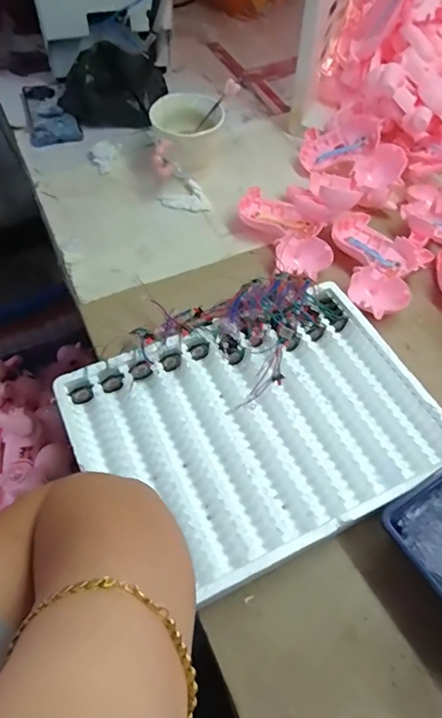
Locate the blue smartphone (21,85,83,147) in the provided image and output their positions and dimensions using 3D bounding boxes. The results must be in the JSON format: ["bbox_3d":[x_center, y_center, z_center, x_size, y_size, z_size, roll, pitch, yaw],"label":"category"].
[{"bbox_3d":[-0.290,-0.416,0.789,0.077,0.011,0.172,-18,60,-12],"label":"blue smartphone"}]

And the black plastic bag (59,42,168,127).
[{"bbox_3d":[-0.180,-0.448,0.768,0.174,0.078,0.104,-2,58,-2],"label":"black plastic bag"}]

